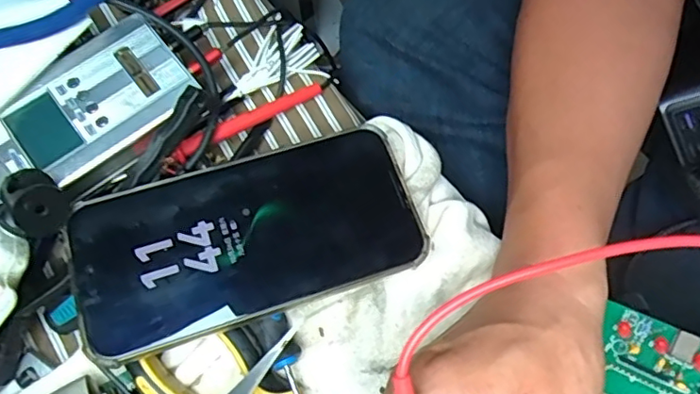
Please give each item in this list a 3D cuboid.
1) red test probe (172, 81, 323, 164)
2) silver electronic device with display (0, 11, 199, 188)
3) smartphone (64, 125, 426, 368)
[{"bbox_3d":[-0.057,-0.045,0.328,0.094,0.010,0.011,-29,76,-21],"label":"red test probe"},{"bbox_3d":[-0.136,-0.048,0.306,0.098,0.017,0.062,-37,77,-10],"label":"silver electronic device with display"},{"bbox_3d":[-0.049,0.017,0.279,0.159,0.005,0.080,-17,72,-11],"label":"smartphone"}]

